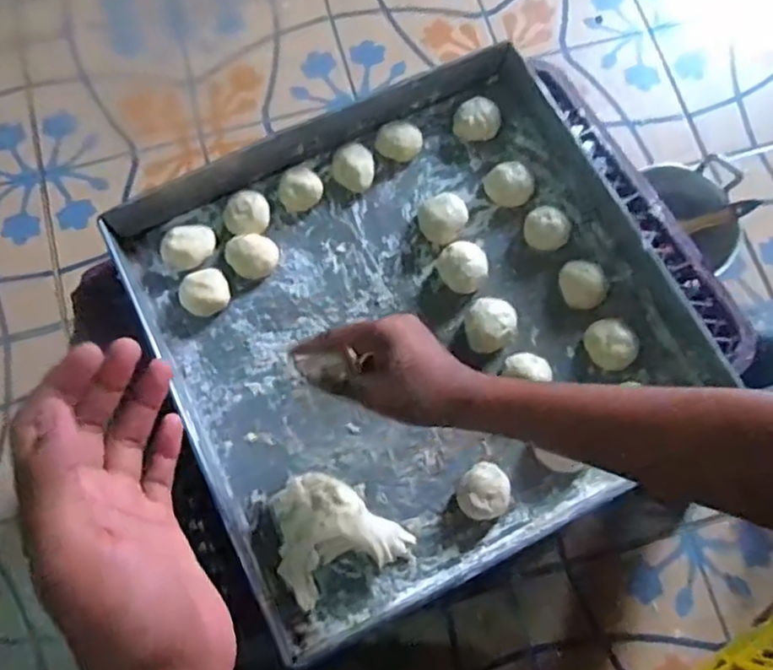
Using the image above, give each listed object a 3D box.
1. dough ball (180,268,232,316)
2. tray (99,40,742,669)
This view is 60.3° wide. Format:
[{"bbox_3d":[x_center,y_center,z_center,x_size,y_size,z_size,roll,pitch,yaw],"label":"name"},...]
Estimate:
[{"bbox_3d":[-0.180,-0.043,0.656,0.048,0.025,0.041,-16,75,-6],"label":"dough ball"},{"bbox_3d":[0.027,-0.020,0.643,0.488,0.051,0.465,-26,77,-9],"label":"tray"}]

